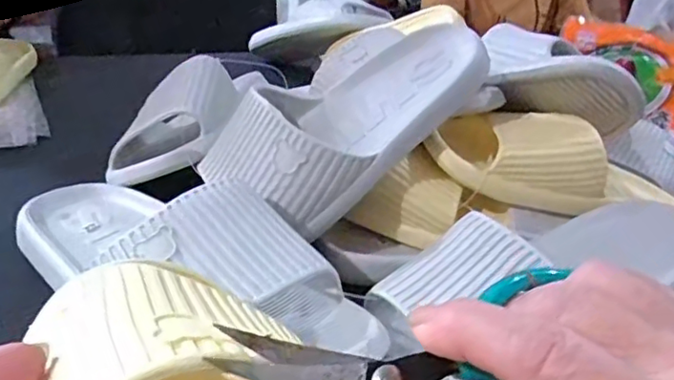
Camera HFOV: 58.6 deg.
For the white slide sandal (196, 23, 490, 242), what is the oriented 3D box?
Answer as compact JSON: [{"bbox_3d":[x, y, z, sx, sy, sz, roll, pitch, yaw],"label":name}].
[{"bbox_3d":[0.007,-0.057,0.441,0.217,0.085,0.106,-41,48,-6],"label":"white slide sandal"}]

